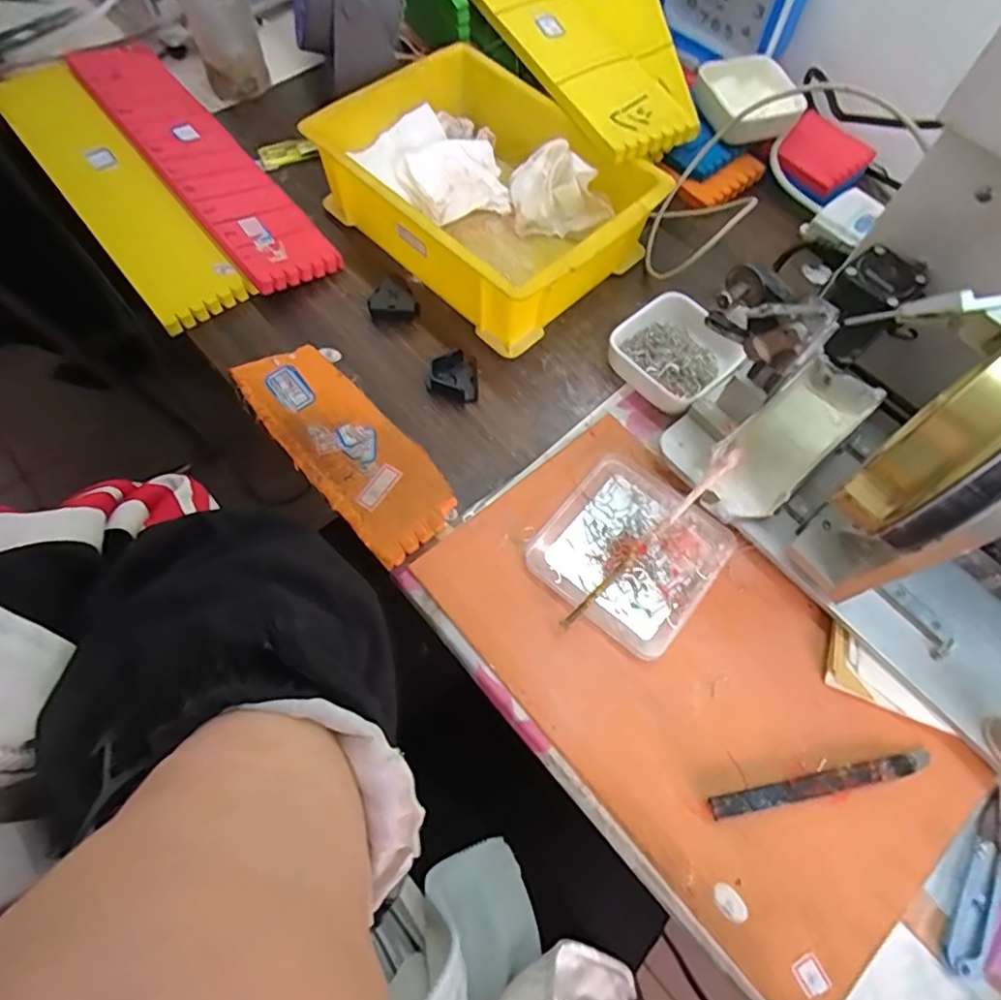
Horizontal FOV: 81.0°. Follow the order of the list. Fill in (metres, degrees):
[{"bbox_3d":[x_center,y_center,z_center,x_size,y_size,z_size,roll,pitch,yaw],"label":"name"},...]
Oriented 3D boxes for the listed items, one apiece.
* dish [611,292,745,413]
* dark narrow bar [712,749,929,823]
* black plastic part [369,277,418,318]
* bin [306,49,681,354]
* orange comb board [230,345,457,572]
[{"bbox_3d":[0.137,-0.116,0.447,0.091,0.028,0.081,-39,73,-17],"label":"dish"},{"bbox_3d":[0.183,0.161,0.331,0.135,0.010,0.012,-9,67,-7],"label":"dark narrow bar"},{"bbox_3d":[-0.084,-0.158,0.462,0.037,0.019,0.029,0,66,-3],"label":"black plastic part"},{"bbox_3d":[-0.011,-0.253,0.485,0.252,0.078,0.184,41,71,15],"label":"bin"},{"bbox_3d":[-0.110,-0.041,0.409,0.068,0.012,0.186,-40,73,-18],"label":"orange comb board"}]

